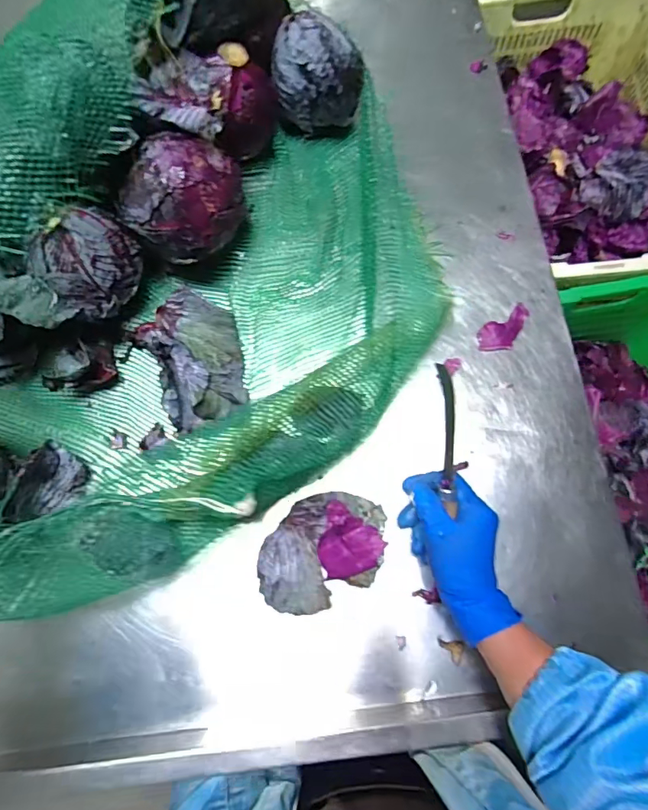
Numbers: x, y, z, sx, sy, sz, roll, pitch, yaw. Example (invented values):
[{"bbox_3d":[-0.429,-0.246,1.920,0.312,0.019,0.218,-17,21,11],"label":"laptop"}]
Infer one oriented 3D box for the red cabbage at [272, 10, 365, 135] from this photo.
[{"bbox_3d":[-0.006,-0.381,0.545,0.100,0.101,0.080,1,77,2],"label":"red cabbage"}]

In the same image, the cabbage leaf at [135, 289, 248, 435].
[{"bbox_3d":[-0.135,-0.050,0.495,0.099,0.043,0.152,-27,78,-5],"label":"cabbage leaf"}]

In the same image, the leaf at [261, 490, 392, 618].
[{"bbox_3d":[-0.002,0.142,0.458,0.133,0.028,0.096,-21,77,-3],"label":"leaf"}]

